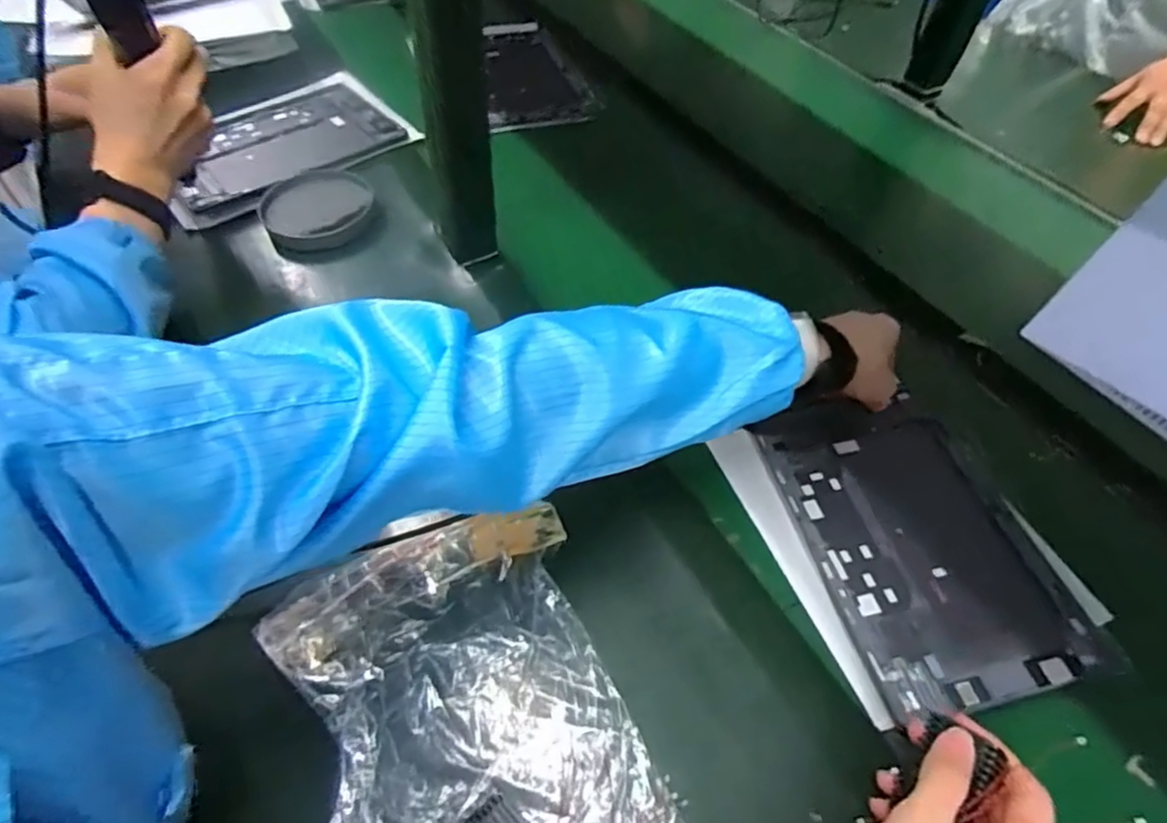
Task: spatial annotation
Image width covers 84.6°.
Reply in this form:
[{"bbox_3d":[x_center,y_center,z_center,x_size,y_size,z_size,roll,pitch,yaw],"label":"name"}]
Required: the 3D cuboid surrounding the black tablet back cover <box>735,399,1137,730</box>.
[{"bbox_3d":[0.249,0.093,0.483,0.169,0.009,0.240,-10,54,-11],"label":"black tablet back cover"}]

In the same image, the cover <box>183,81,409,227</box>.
[{"bbox_3d":[-0.353,-0.313,0.746,0.255,0.016,0.169,-37,63,-27],"label":"cover"}]

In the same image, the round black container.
[{"bbox_3d":[-0.279,-0.215,0.677,0.110,0.017,0.116,2,52,-2],"label":"round black container"}]

